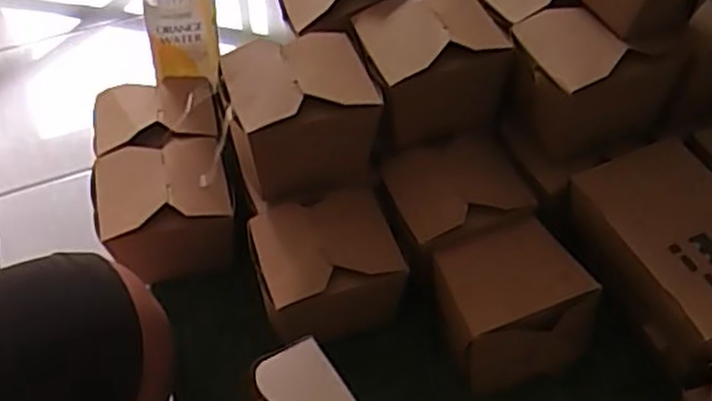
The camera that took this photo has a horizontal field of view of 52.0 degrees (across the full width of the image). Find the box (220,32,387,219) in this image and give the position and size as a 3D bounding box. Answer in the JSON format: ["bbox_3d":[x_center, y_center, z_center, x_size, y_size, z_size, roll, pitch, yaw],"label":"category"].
[{"bbox_3d":[-0.043,-0.058,0.541,0.102,0.101,0.081,-15,52,-11],"label":"box"}]

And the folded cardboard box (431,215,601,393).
[{"bbox_3d":[0.107,0.074,0.526,0.103,0.069,0.098,-15,52,-10],"label":"folded cardboard box"}]

